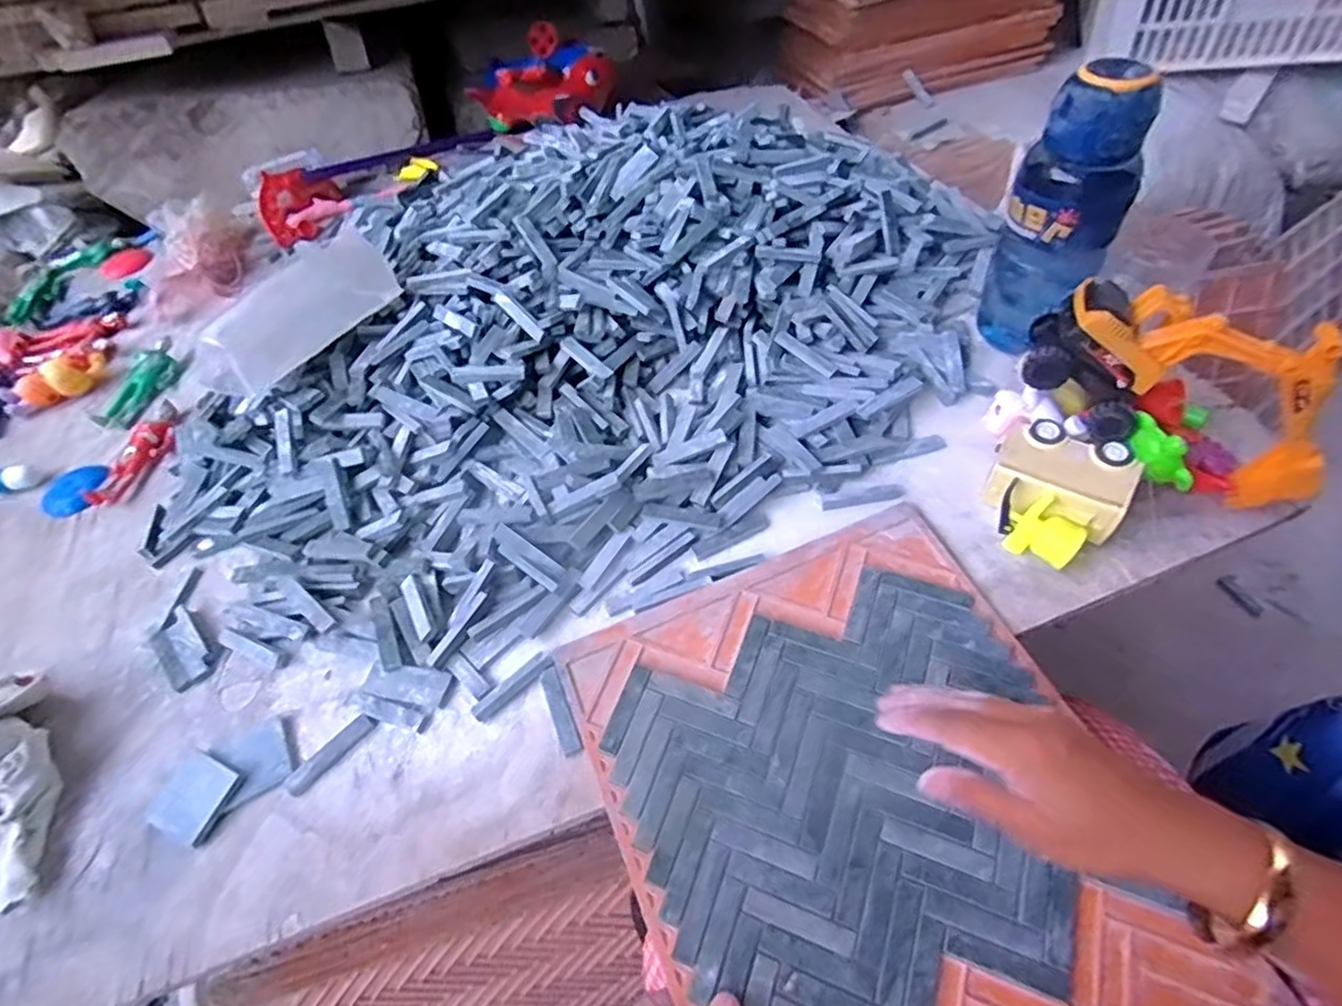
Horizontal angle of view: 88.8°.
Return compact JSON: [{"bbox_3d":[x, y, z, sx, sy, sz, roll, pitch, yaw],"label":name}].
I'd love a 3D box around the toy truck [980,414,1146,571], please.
[{"bbox_3d":[0.294,-0.003,0.530,0.097,0.061,0.097,20,62,19],"label":"toy truck"}]

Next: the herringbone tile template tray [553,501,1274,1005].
[{"bbox_3d":[0.120,0.185,0.431,0.288,0.020,0.350,-23,61,-9],"label":"herringbone tile template tray"}]

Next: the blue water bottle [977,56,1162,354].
[{"bbox_3d":[0.328,-0.240,0.574,0.085,0.212,0.086,35,68,26],"label":"blue water bottle"}]

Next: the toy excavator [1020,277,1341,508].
[{"bbox_3d":[0.378,-0.085,0.487,0.225,0.121,0.078,28,65,2],"label":"toy excavator"}]

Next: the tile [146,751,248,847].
[{"bbox_3d":[-0.332,0.205,0.480,0.050,0.009,0.050,15,56,18],"label":"tile"}]

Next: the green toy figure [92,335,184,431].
[{"bbox_3d":[-0.600,-0.137,0.779,0.044,0.022,0.122,12,55,15],"label":"green toy figure"}]

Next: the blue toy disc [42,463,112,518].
[{"bbox_3d":[-0.601,-0.013,0.691,0.062,0.014,0.055,-25,54,-12],"label":"blue toy disc"}]

